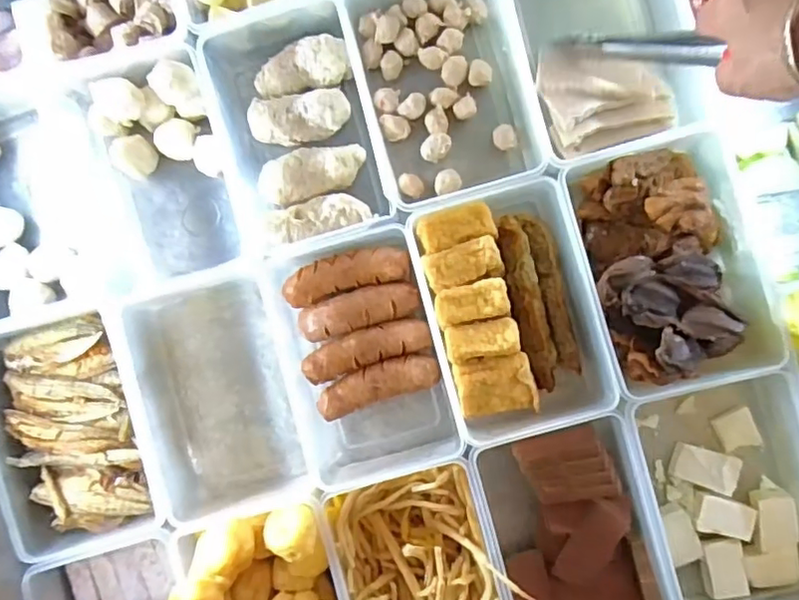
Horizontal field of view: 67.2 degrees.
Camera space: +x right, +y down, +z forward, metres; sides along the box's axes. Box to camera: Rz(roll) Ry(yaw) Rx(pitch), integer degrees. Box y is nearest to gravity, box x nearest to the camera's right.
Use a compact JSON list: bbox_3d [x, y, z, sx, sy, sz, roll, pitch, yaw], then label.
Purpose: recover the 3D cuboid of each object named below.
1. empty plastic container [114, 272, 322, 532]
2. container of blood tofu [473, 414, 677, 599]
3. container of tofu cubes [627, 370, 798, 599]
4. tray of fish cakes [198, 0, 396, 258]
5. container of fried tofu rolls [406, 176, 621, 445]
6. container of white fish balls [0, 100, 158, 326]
[{"bbox_3d":[-0.155,0.080,0.502,0.117,0.067,0.191,-15,92,9],"label":"empty plastic container"},{"bbox_3d":[0.140,0.193,0.476,0.118,0.048,0.189,-15,92,9],"label":"container of blood tofu"},{"bbox_3d":[0.261,0.156,0.477,0.126,0.062,0.188,-15,92,9],"label":"container of tofu cubes"},{"bbox_3d":[-0.084,-0.142,0.506,0.127,0.065,0.185,-15,92,9],"label":"tray of fish cakes"},{"bbox_3d":[0.092,0.011,0.487,0.124,0.063,0.197,-16,92,9],"label":"container of fried tofu rolls"},{"bbox_3d":[-0.313,-0.074,0.513,0.128,0.077,0.184,-16,92,9],"label":"container of white fish balls"}]

